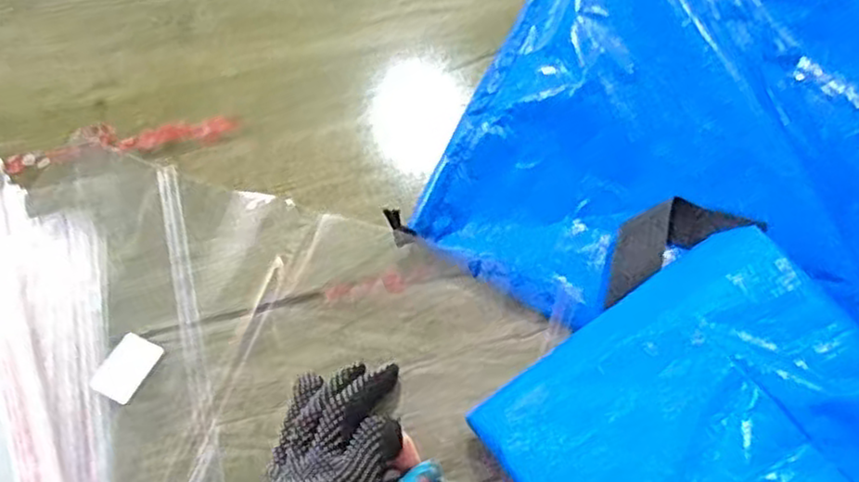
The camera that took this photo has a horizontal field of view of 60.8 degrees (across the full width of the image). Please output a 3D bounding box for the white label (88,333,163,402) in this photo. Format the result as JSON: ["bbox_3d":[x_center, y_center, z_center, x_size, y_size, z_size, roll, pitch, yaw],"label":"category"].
[{"bbox_3d":[-0.185,0.077,0.449,0.029,0.004,0.040,24,65,12],"label":"white label"}]

